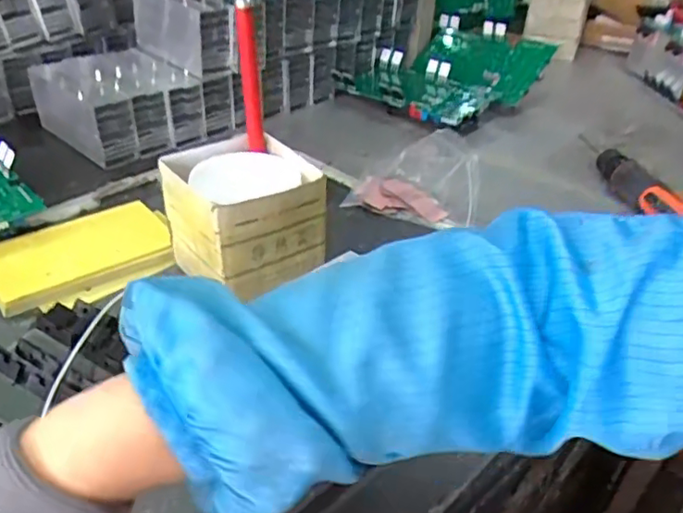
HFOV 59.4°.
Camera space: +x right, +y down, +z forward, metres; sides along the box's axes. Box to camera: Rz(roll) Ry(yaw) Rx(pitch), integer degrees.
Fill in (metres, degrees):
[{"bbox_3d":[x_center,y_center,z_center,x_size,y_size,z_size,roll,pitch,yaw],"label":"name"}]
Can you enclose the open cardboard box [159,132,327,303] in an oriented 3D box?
[{"bbox_3d":[-0.087,-0.034,0.550,0.115,0.105,0.118,-22,43,-31],"label":"open cardboard box"}]

